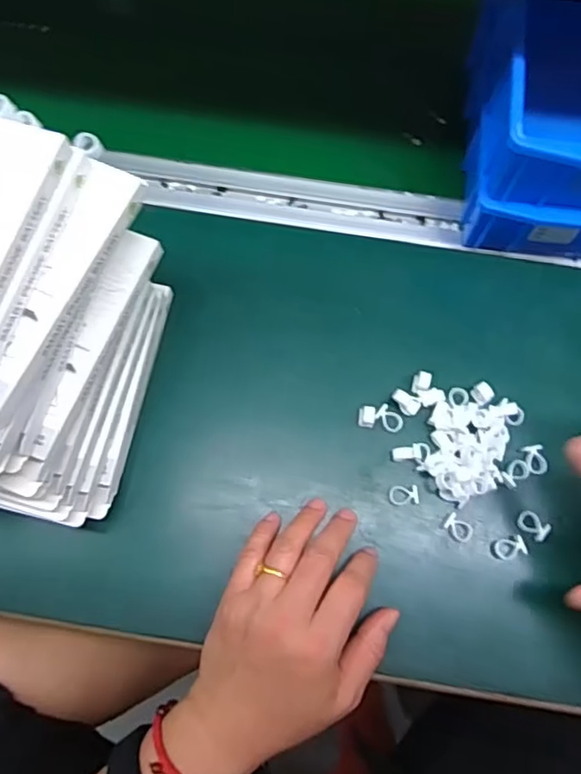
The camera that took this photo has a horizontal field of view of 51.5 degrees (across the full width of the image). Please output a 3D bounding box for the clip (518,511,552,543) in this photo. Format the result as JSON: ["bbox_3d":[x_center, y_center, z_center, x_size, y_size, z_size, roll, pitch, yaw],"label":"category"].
[{"bbox_3d":[0.156,0.089,0.389,0.019,0.008,0.014,43,77,11],"label":"clip"}]

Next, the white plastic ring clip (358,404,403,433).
[{"bbox_3d":[0.061,0.019,0.403,0.029,0.017,0.017,11,74,3],"label":"white plastic ring clip"}]

